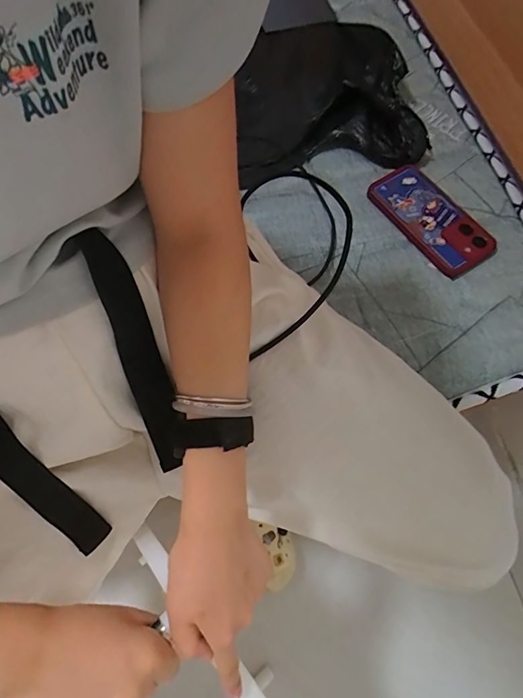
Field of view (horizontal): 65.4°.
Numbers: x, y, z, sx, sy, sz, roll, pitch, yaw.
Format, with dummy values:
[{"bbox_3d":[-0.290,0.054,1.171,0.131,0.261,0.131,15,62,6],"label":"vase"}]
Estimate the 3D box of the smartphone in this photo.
[{"bbox_3d":[0.215,-0.167,0.521,0.078,0.012,0.165,-36,73,-5],"label":"smartphone"}]

